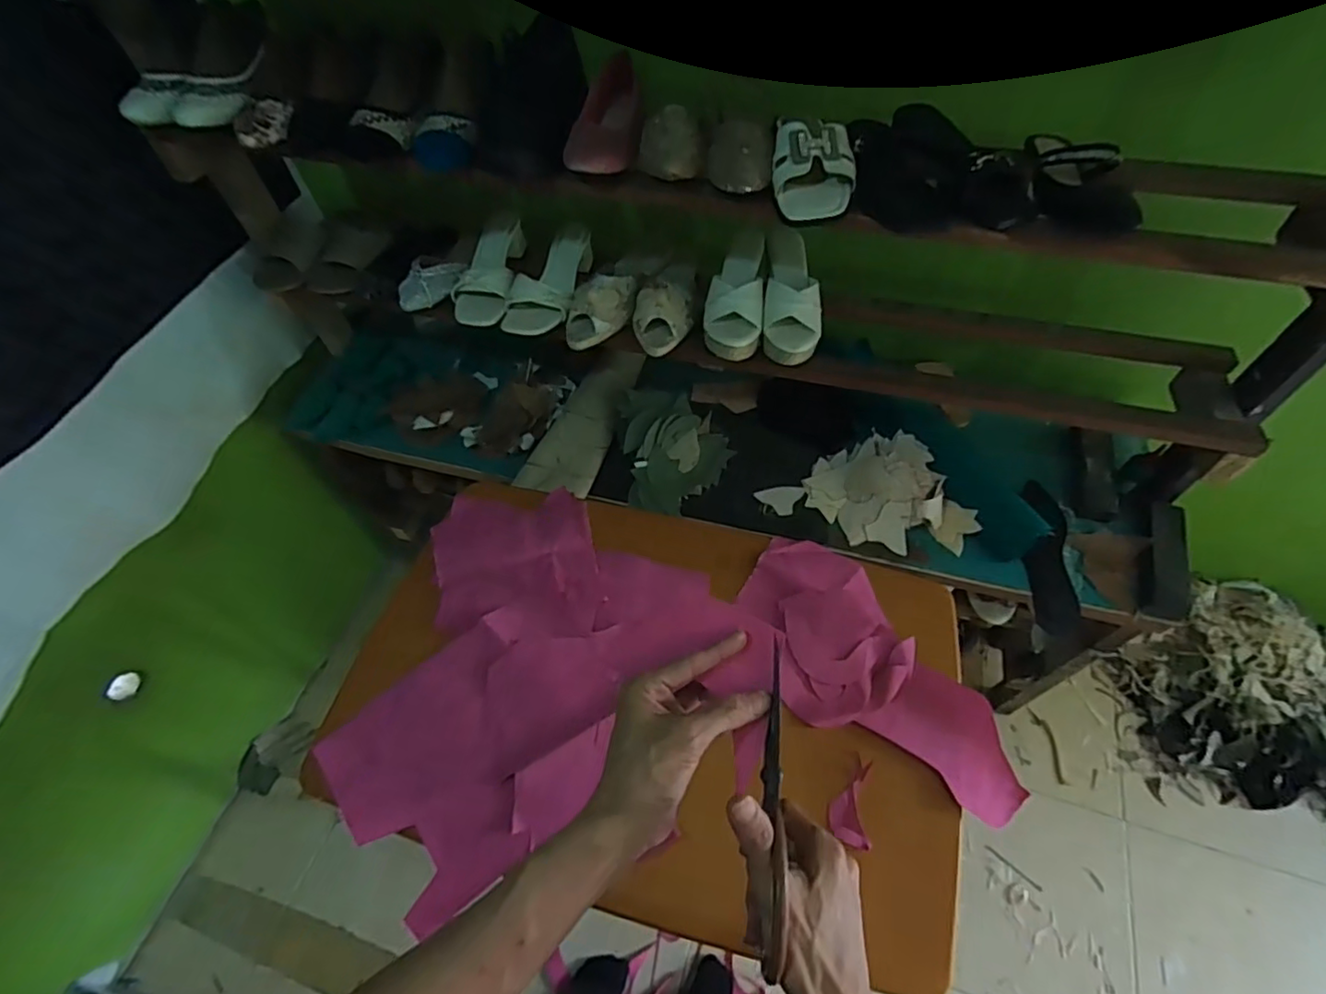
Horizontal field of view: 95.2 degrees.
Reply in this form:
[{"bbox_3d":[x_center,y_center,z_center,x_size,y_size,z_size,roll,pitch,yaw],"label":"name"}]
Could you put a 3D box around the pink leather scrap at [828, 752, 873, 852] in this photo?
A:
[{"bbox_3d":[0.211,0.341,0.681,0.044,0.007,0.093,8,56,8],"label":"pink leather scrap"}]

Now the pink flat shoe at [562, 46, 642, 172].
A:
[{"bbox_3d":[-0.069,-0.465,0.746,0.077,0.049,0.222,2,55,4],"label":"pink flat shoe"}]

